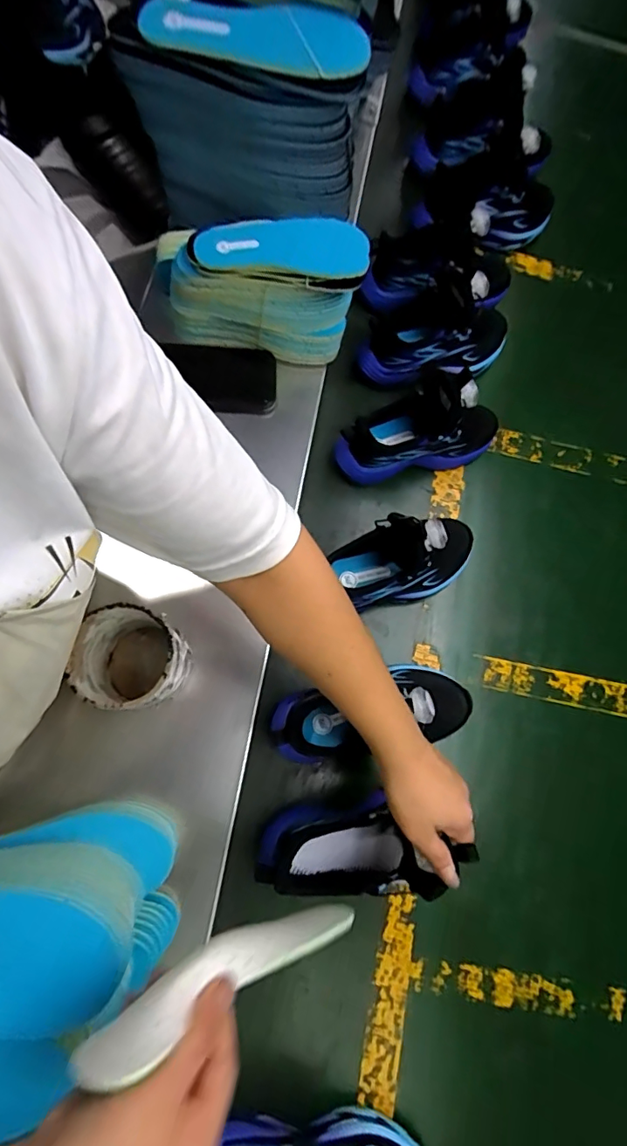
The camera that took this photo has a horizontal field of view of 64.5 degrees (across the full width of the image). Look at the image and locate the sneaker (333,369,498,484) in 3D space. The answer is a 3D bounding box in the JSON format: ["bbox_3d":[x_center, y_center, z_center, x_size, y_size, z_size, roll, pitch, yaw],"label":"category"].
[{"bbox_3d":[0.123,-0.168,0.568,0.200,0.120,0.076,-15,77,-3],"label":"sneaker"}]

